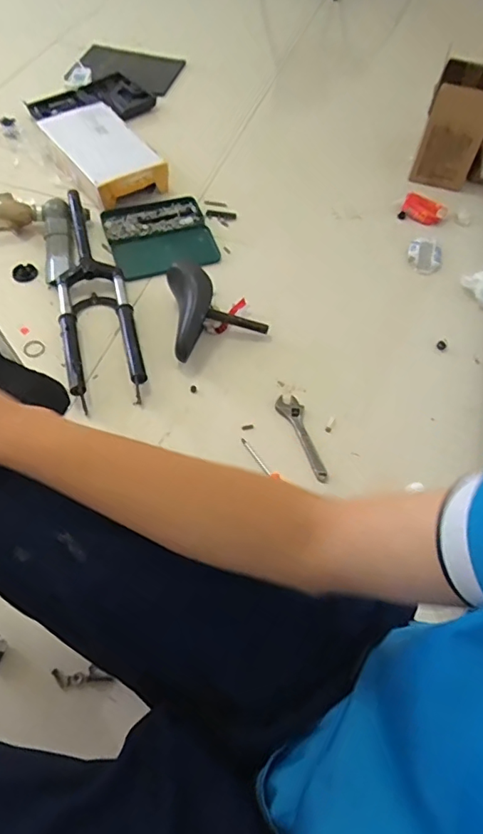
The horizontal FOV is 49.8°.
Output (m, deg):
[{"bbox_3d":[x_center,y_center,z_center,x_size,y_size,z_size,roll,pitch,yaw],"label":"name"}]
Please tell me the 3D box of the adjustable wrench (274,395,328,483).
[{"bbox_3d":[0.123,0.033,1.002,0.048,0.010,0.196,-21,61,-17],"label":"adjustable wrench"}]

